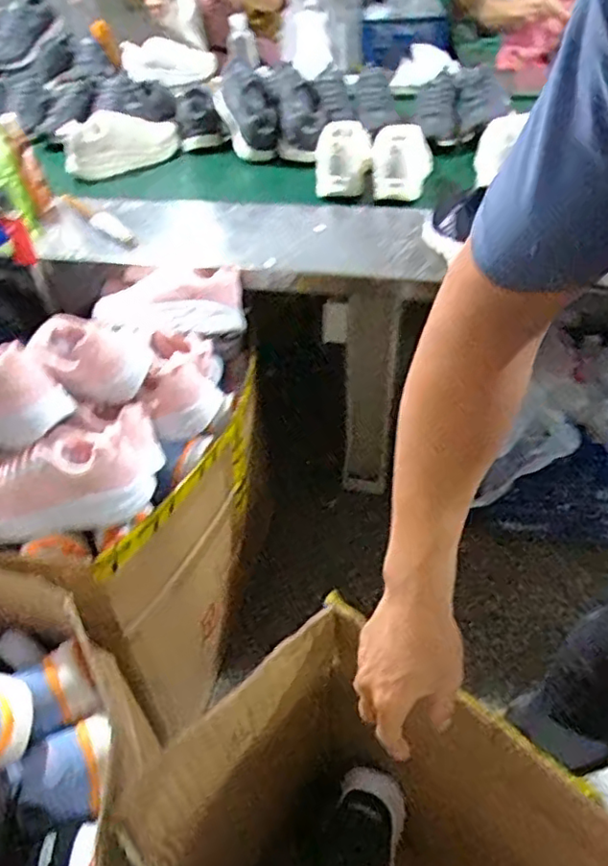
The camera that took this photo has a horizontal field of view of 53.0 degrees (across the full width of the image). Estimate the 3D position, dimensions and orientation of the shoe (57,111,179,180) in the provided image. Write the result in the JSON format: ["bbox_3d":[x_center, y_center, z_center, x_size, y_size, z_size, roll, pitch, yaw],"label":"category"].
[{"bbox_3d":[-0.425,-0.676,1.416,0.272,0.115,0.084,-30,48,-25],"label":"shoe"}]

